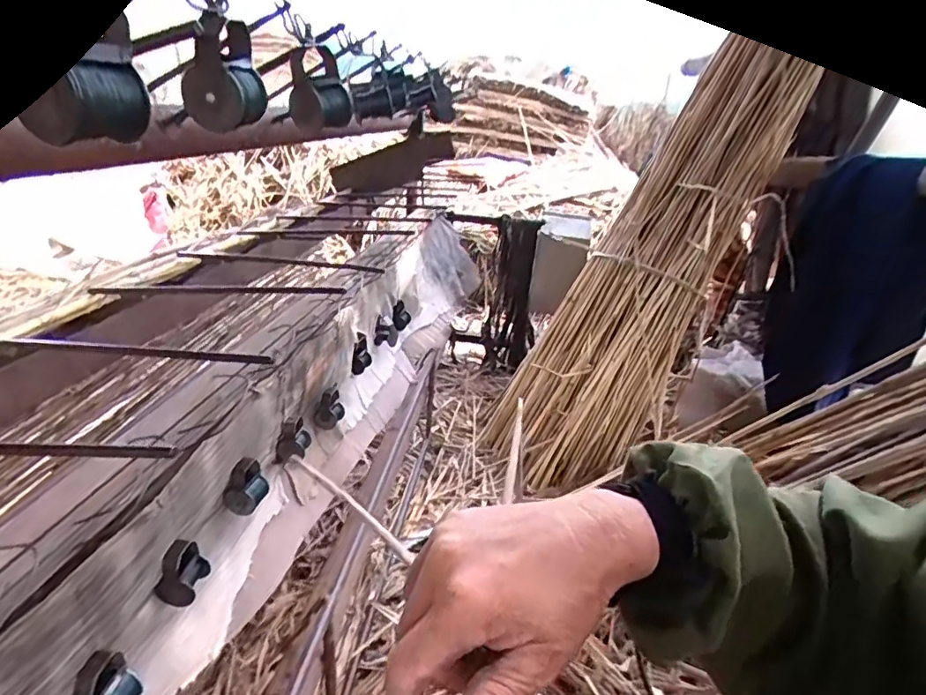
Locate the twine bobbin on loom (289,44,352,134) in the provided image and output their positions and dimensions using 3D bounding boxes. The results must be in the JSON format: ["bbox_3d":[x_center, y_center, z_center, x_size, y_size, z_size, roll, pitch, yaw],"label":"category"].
[{"bbox_3d":[-0.137,-0.246,0.525,0.056,0.071,0.037,0,26,-17],"label":"twine bobbin on loom"}]

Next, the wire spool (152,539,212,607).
[{"bbox_3d":[-0.330,0.263,0.647,0.038,0.072,0.055,10,25,6],"label":"wire spool"}]

